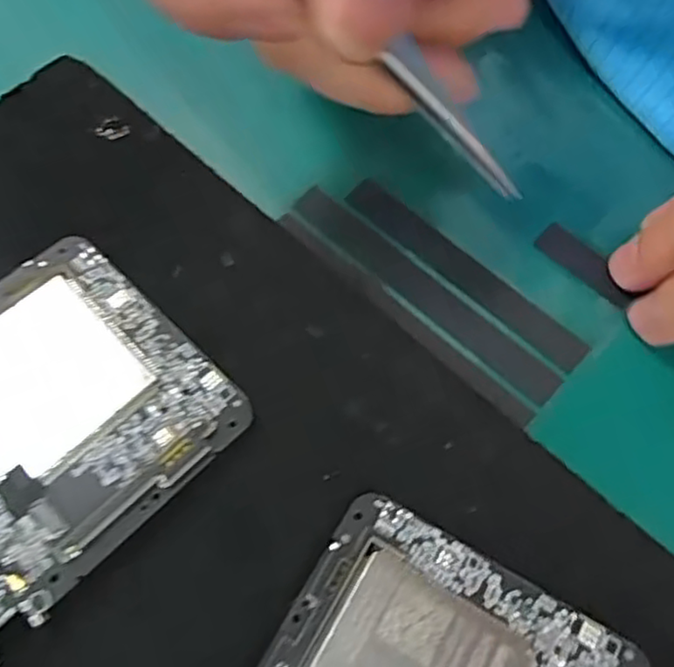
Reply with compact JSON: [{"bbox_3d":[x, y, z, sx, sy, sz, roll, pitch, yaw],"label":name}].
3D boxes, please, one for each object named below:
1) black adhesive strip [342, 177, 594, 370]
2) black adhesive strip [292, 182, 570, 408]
[{"bbox_3d":[0.036,-0.019,0.194,0.080,0.004,0.009,39,78,14],"label":"black adhesive strip"},{"bbox_3d":[0.024,-0.013,0.194,0.090,0.004,0.010,40,85,12],"label":"black adhesive strip"}]

